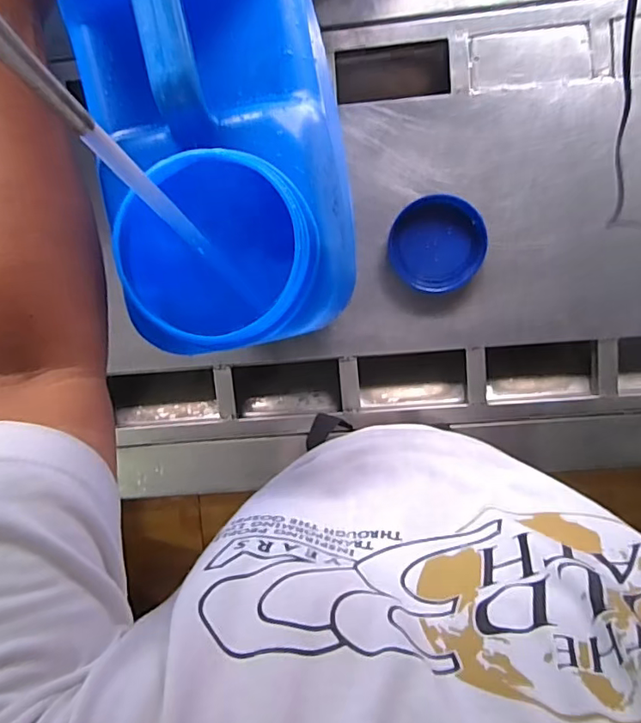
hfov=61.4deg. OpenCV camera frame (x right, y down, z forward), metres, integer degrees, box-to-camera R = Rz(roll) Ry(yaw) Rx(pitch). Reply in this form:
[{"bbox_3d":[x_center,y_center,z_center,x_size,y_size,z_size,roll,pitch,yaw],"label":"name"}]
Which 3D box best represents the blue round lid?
[{"bbox_3d":[0.154,-0.154,0.716,0.122,0.021,0.122,0,96,4],"label":"blue round lid"}]

